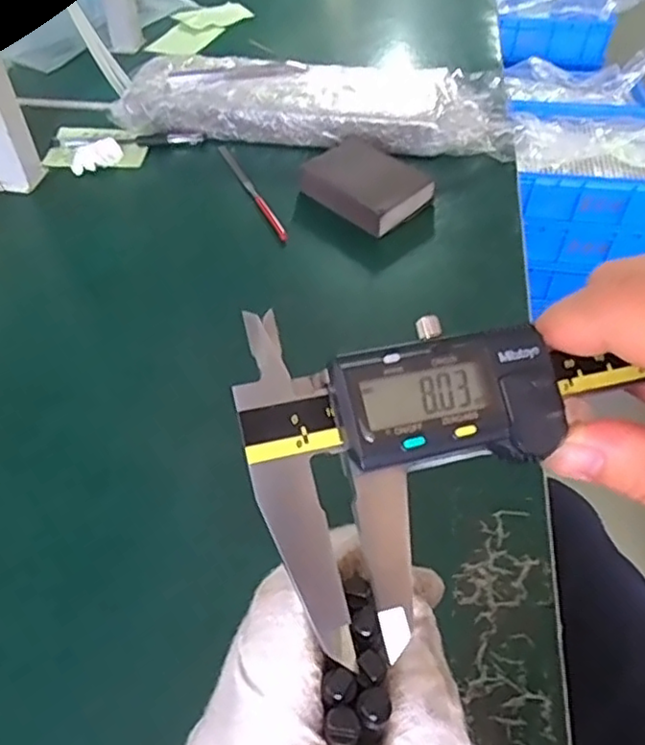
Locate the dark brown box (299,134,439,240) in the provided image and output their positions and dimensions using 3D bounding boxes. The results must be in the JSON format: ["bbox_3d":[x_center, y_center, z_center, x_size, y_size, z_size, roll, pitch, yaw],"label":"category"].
[{"bbox_3d":[0.036,-0.160,0.557,0.099,0.033,0.065,36,59,26],"label":"dark brown box"}]

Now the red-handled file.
[{"bbox_3d":[-0.065,-0.165,0.577,0.008,0.007,0.152,-20,52,-18],"label":"red-handled file"}]

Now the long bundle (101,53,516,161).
[{"bbox_3d":[-0.003,-0.264,0.634,0.366,0.047,0.104,8,49,6],"label":"long bundle"}]

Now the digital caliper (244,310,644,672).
[{"bbox_3d":[0.113,0.014,0.188,0.259,0.011,0.079,-5,81,-16],"label":"digital caliper"}]

